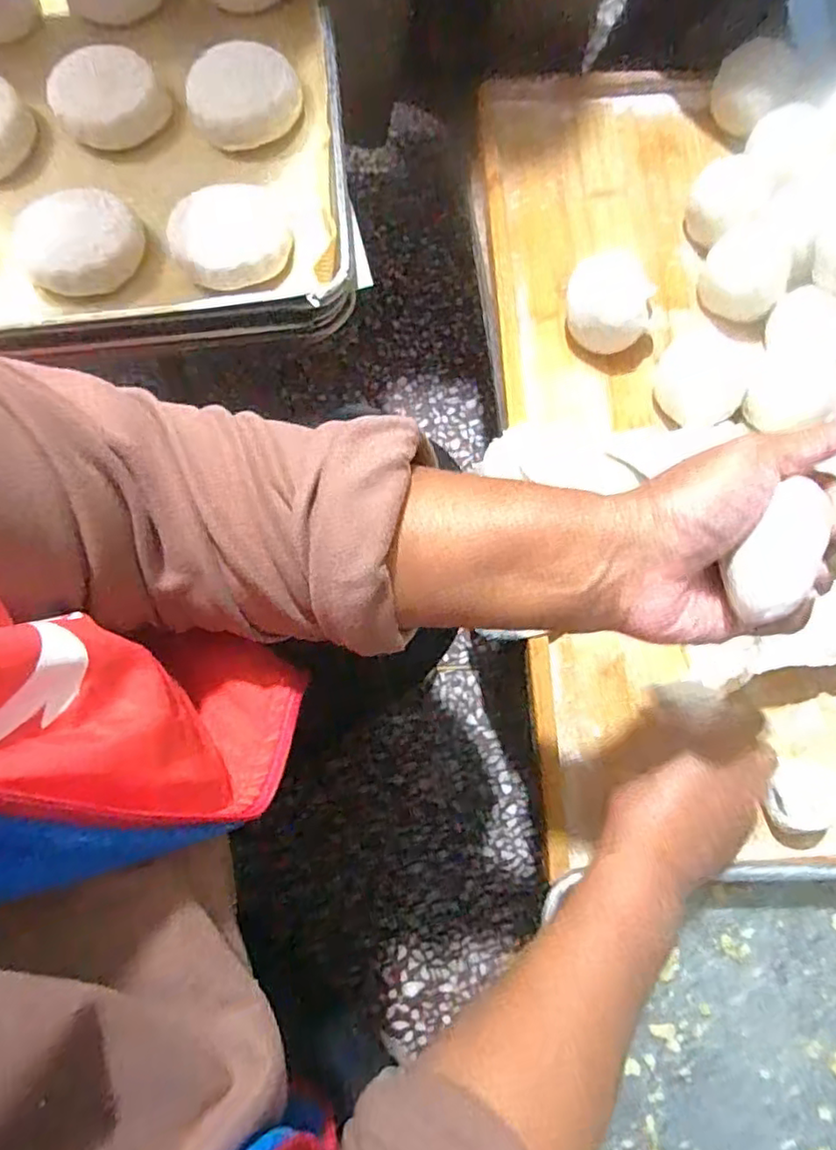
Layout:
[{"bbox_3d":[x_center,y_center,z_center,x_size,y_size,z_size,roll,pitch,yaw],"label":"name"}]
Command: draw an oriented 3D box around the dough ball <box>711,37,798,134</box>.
[{"bbox_3d":[0.295,-0.427,0.552,0.066,0.045,0.063,0,77,2],"label":"dough ball"}]

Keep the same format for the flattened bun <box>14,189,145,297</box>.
[{"bbox_3d":[-0.240,-0.240,0.447,0.083,0.030,0.074,-26,78,-4],"label":"flattened bun"}]

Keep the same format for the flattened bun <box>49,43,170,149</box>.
[{"bbox_3d":[-0.238,-0.363,0.479,0.076,0.030,0.085,-36,79,-6],"label":"flattened bun"}]

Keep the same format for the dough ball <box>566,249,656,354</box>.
[{"bbox_3d":[0.153,-0.220,0.507,0.064,0.043,0.065,0,77,2],"label":"dough ball"}]

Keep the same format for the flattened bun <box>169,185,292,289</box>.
[{"bbox_3d":[-0.133,-0.242,0.446,0.084,0.020,0.084,0,77,2],"label":"flattened bun"}]

